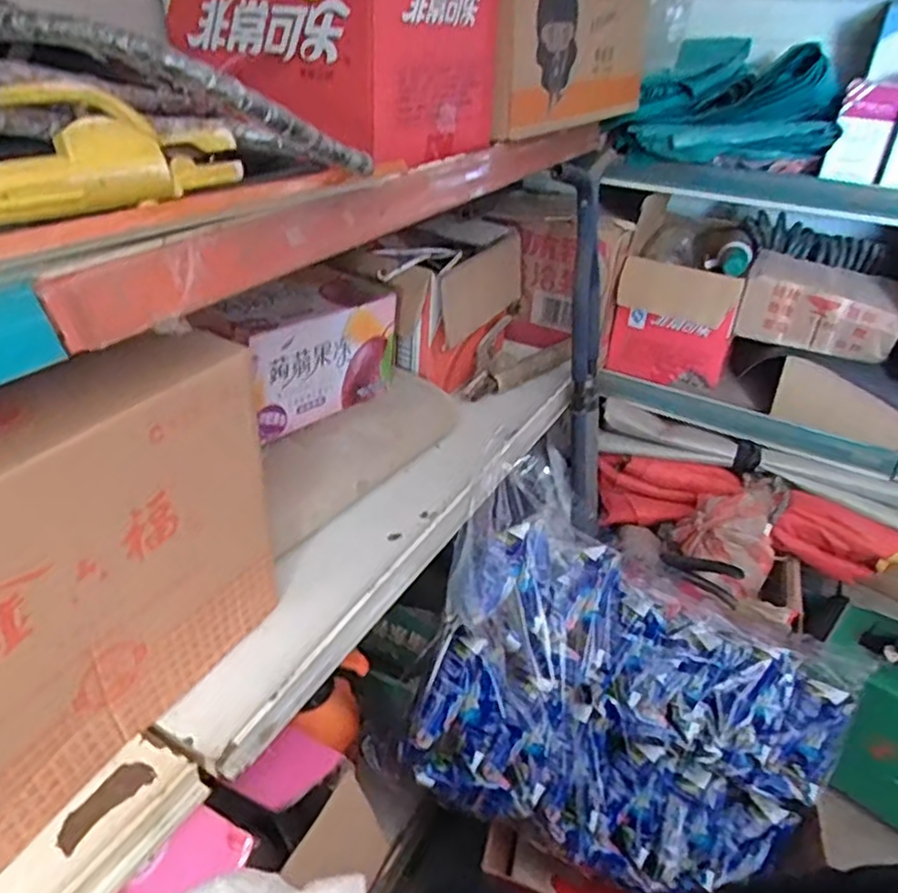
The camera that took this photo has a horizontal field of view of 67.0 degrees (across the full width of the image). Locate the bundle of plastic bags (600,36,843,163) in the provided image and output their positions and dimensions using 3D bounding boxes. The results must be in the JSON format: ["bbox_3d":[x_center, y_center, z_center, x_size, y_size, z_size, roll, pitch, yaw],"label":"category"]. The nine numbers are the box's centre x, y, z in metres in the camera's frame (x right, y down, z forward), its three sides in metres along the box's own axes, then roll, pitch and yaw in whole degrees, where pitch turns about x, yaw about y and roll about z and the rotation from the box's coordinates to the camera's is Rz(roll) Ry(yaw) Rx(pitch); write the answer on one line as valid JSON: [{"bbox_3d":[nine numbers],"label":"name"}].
[{"bbox_3d":[0.421,-0.522,1.041,0.334,0.181,0.171,12,33,13],"label":"bundle of plastic bags"}]

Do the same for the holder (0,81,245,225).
[{"bbox_3d":[-0.242,-0.186,0.433,0.226,0.069,0.037,-22,40,-35],"label":"holder"}]

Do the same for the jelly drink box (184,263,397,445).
[{"bbox_3d":[-0.183,-0.120,0.859,0.100,0.148,0.248,24,37,30],"label":"jelly drink box"}]

